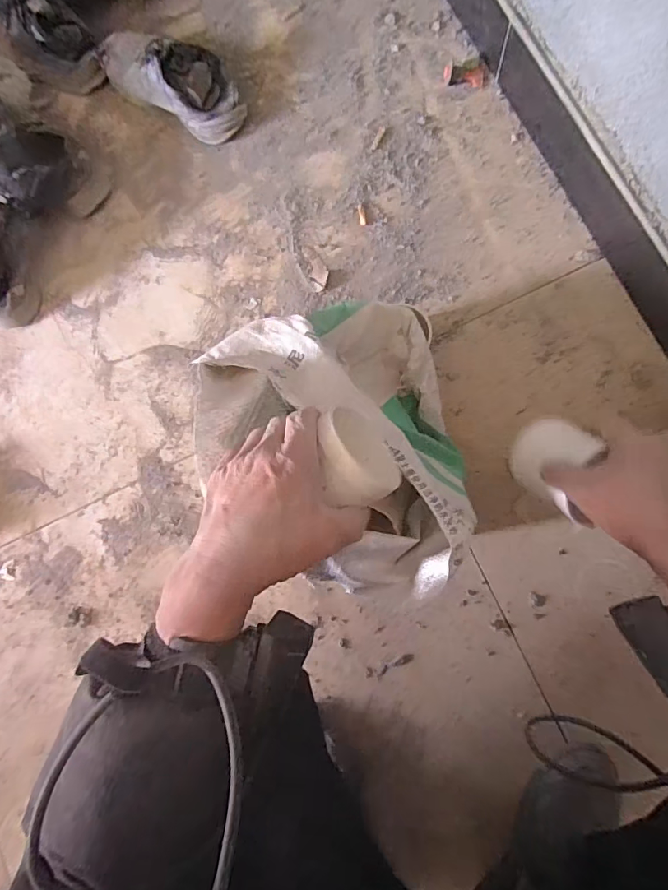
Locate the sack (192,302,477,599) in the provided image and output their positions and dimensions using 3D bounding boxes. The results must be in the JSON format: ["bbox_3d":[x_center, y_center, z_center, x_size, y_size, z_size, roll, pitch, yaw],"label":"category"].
[{"bbox_3d":[0.004,-0.010,0.497,0.252,0.255,0.319,-9,82,6],"label":"sack"}]

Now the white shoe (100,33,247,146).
[{"bbox_3d":[-0.256,-0.576,0.738,0.249,0.074,0.098,32,88,10],"label":"white shoe"}]

